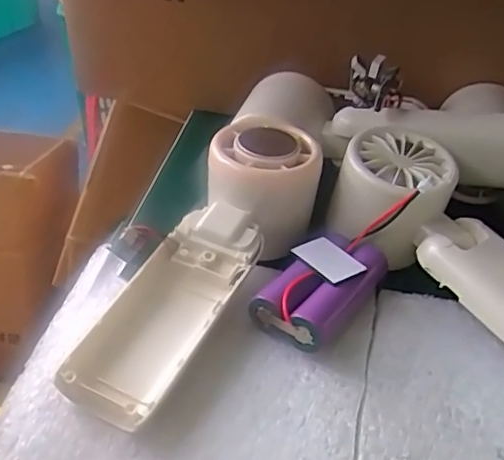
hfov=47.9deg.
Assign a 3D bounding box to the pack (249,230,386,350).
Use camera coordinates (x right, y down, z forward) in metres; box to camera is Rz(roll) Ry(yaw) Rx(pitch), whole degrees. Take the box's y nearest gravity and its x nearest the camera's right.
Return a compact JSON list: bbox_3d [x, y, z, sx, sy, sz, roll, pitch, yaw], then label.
[{"bbox_3d":[0.031,0.025,0.256,0.036,0.021,0.072,27,46,26],"label":"pack"}]

